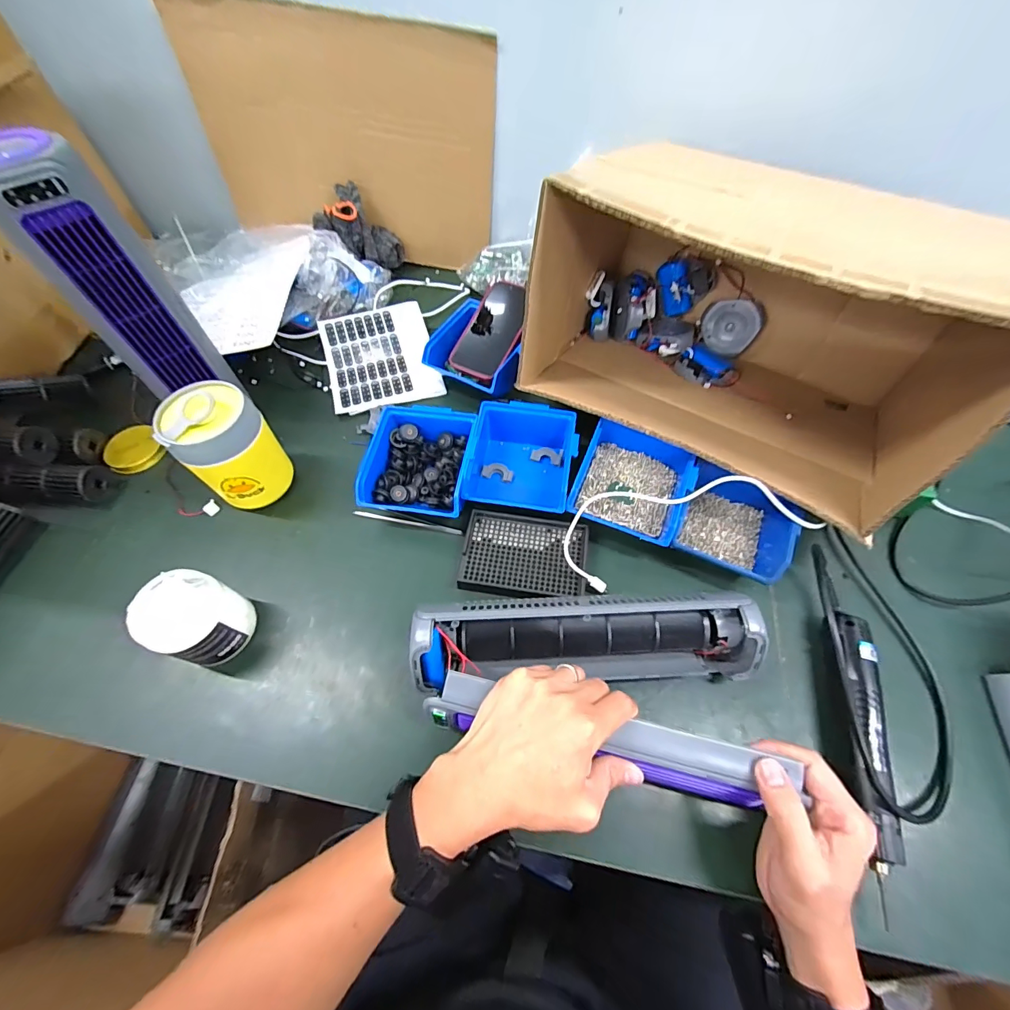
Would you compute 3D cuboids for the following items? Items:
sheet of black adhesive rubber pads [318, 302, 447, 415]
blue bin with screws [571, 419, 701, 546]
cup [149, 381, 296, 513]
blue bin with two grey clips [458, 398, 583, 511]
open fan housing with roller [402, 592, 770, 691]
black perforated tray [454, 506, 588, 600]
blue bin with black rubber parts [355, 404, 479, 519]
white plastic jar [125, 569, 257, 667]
[{"bbox_3d":[-0.189,-0.225,0.656,0.157,0.025,0.192,-16,63,-7],"label":"sheet of black adhesive rubber pads"},{"bbox_3d":[0.145,-0.025,0.502,0.115,0.057,0.131,20,62,11],"label":"blue bin with screws"},{"bbox_3d":[-0.306,-0.060,0.494,0.083,0.136,0.093,30,67,16],"label":"cup"},{"bbox_3d":[0.019,-0.052,0.523,0.127,0.069,0.137,6,62,4],"label":"blue bin with two grey clips"},{"bbox_3d":[0.073,0.127,0.404,0.303,0.080,0.069,-3,60,-1],"label":"open fan housing with roller"},{"bbox_3d":[0.022,0.055,0.479,0.133,0.017,0.092,8,63,5],"label":"black perforated tray"},{"bbox_3d":[-0.097,-0.049,0.520,0.117,0.065,0.139,7,63,5],"label":"blue bin with black rubber parts"},{"bbox_3d":[-0.298,0.112,0.425,0.072,0.084,0.073,0,62,1],"label":"white plastic jar"}]

